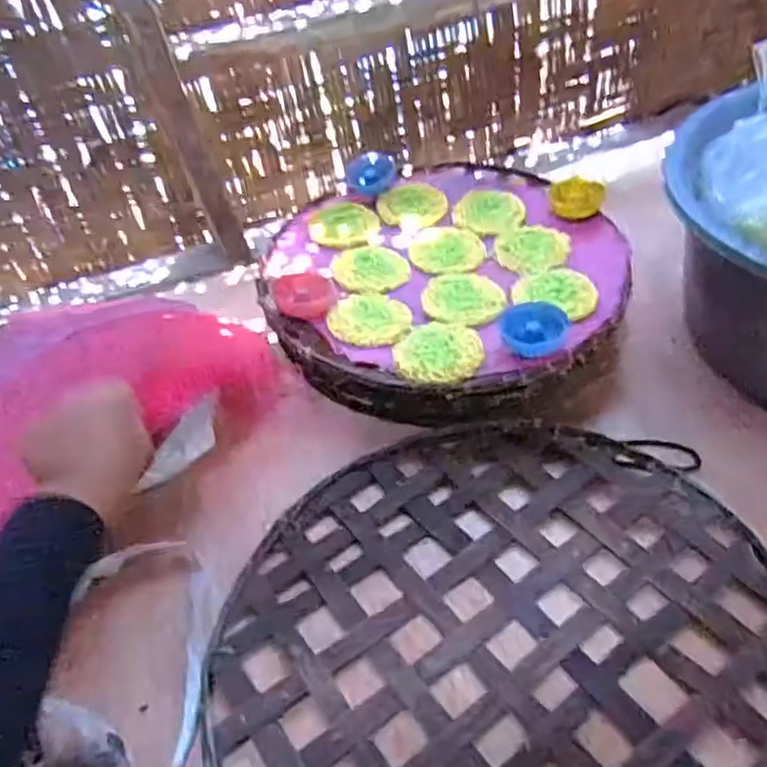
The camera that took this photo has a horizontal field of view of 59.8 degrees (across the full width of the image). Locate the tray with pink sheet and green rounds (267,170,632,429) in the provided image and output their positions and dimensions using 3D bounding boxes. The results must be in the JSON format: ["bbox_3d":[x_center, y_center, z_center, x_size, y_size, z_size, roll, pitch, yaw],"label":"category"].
[{"bbox_3d":[0.061,-0.108,0.702,0.353,0.071,0.340,-16,47,-8],"label":"tray with pink sheet and green rounds"}]

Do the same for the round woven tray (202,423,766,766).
[{"bbox_3d":[0.088,0.181,0.471,0.390,0.015,0.393,-4,46,4],"label":"round woven tray"}]

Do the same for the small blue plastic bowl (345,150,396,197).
[{"bbox_3d":[-0.013,-0.250,0.798,0.059,0.026,0.071,-10,44,0],"label":"small blue plastic bowl"}]

